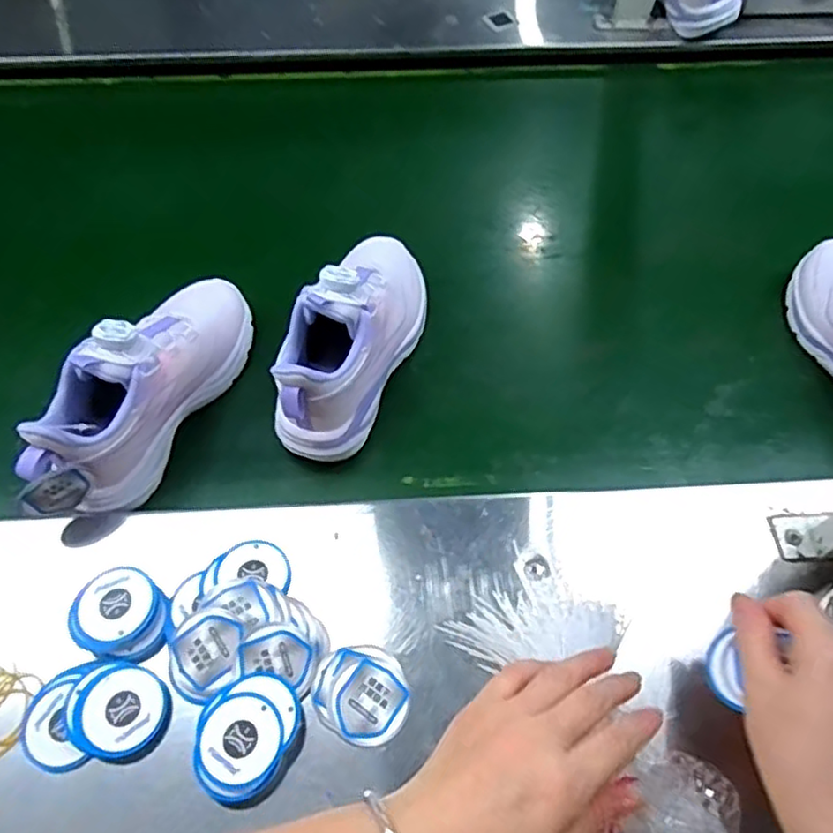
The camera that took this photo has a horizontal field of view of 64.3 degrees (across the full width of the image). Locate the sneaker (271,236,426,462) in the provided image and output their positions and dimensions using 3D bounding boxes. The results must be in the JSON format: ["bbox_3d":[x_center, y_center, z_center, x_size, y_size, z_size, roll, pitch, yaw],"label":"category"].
[{"bbox_3d":[-0.052,-0.068,0.536,0.077,0.123,0.203,13,60,12],"label":"sneaker"}]

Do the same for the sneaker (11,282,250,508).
[{"bbox_3d":[-0.207,-0.034,0.505,0.069,0.102,0.218,15,60,13],"label":"sneaker"}]

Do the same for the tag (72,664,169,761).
[{"bbox_3d":[-0.178,0.176,0.397,0.050,0.010,0.050,27,65,20],"label":"tag"}]

